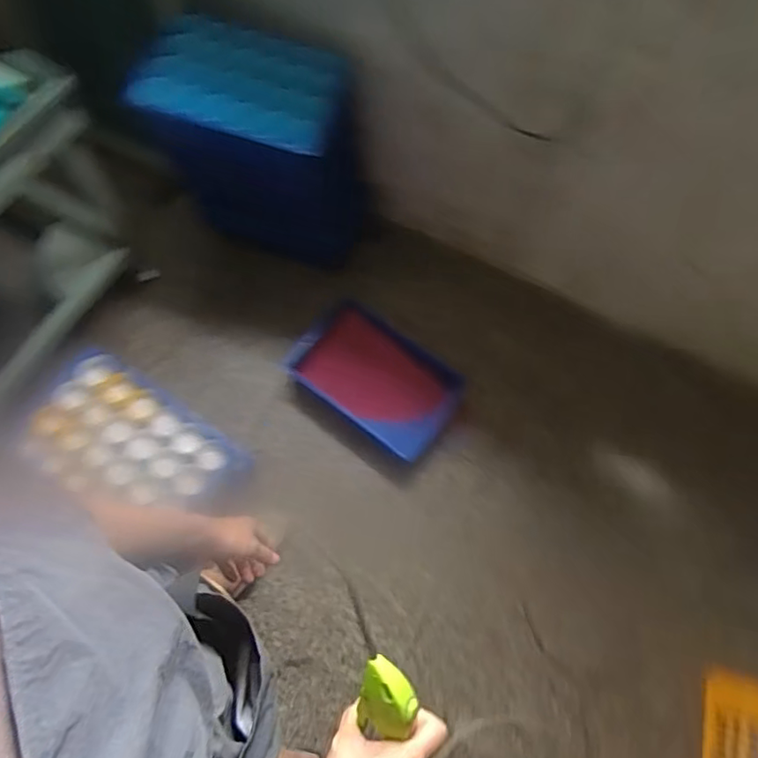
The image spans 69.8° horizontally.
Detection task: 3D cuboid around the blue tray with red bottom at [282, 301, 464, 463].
[{"bbox_3d":[-0.012,-0.013,1.465,0.462,0.059,0.290,36,72,8],"label":"blue tray with red bottom"}]

